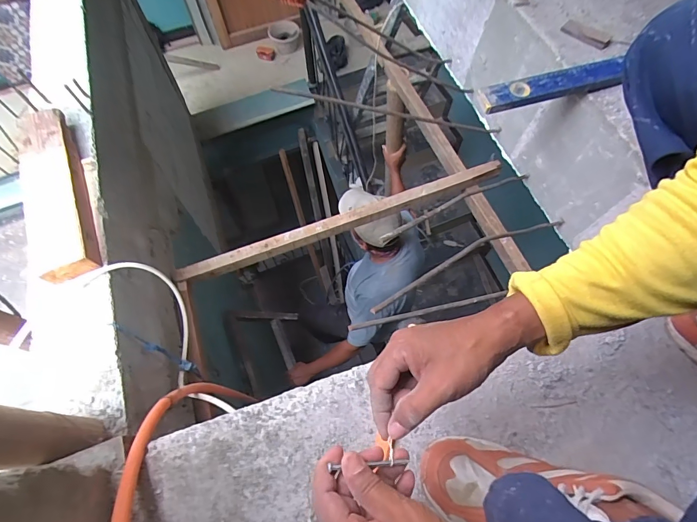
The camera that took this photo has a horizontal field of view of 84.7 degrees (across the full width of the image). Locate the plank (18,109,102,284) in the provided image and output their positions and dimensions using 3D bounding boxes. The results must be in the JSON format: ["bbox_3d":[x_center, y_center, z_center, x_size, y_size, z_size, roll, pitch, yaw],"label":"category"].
[{"bbox_3d":[-0.627,-0.153,0.806,0.123,0.049,0.423,-25,68,-10],"label":"plank"}]

